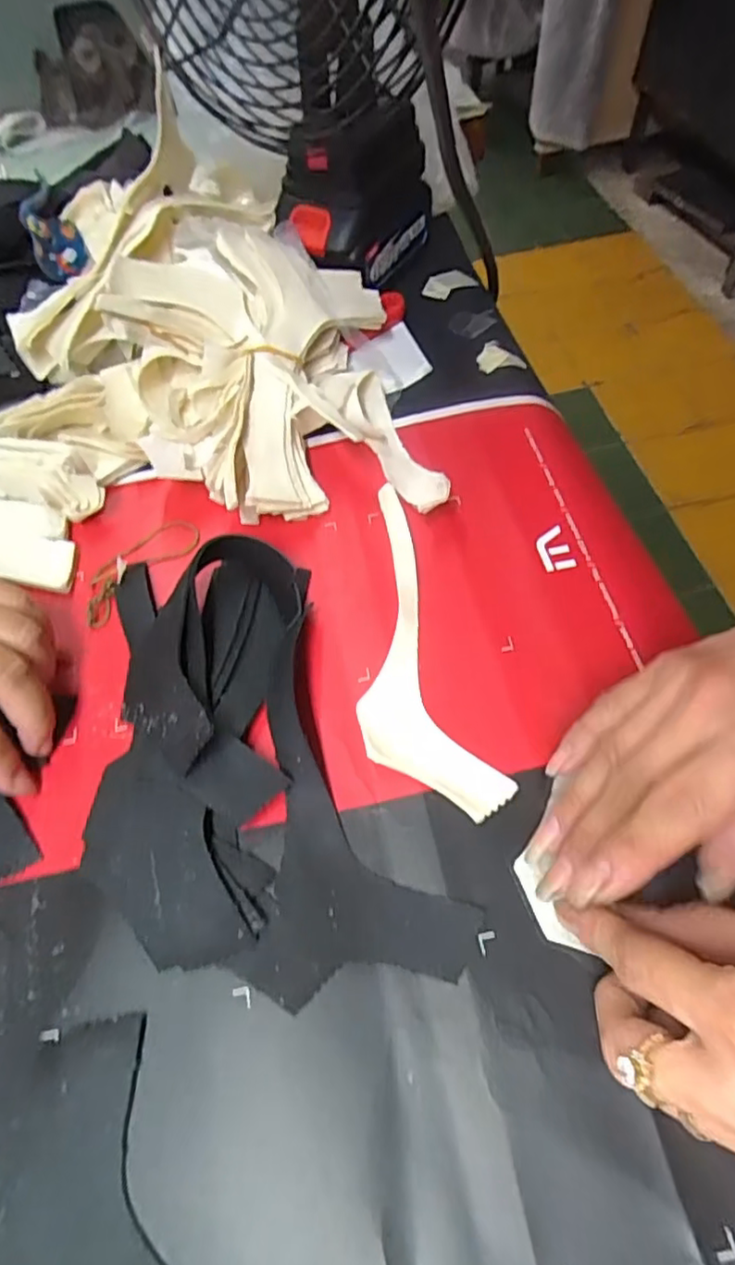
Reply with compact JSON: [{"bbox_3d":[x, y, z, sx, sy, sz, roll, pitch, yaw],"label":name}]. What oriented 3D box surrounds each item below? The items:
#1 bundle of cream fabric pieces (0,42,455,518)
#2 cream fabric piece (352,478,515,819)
[{"bbox_3d":[-0.097,-0.174,0.378,0.229,0.082,0.261,-10,59,-2],"label":"bundle of cream fabric pieces"},{"bbox_3d":[0.013,0.003,0.307,0.055,0.008,0.181,-13,59,-9],"label":"cream fabric piece"}]

